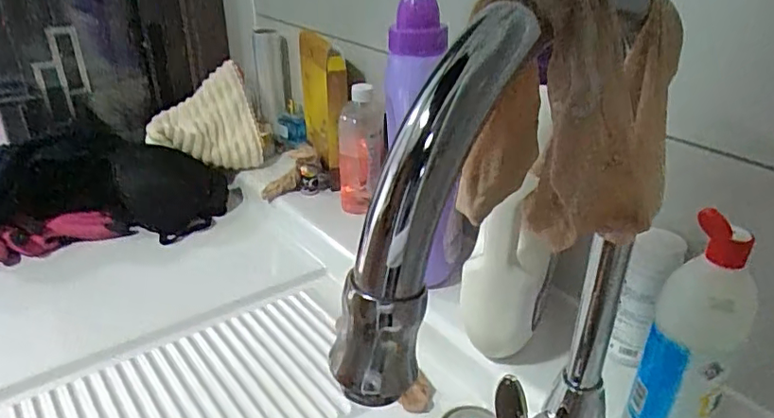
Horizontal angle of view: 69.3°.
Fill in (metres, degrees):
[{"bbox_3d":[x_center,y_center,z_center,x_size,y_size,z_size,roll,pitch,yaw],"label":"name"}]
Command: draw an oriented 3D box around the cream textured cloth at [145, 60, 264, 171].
[{"bbox_3d":[-0.315,-0.149,0.960,0.185,0.132,0.155,-11,30,-20],"label":"cream textured cloth"}]

